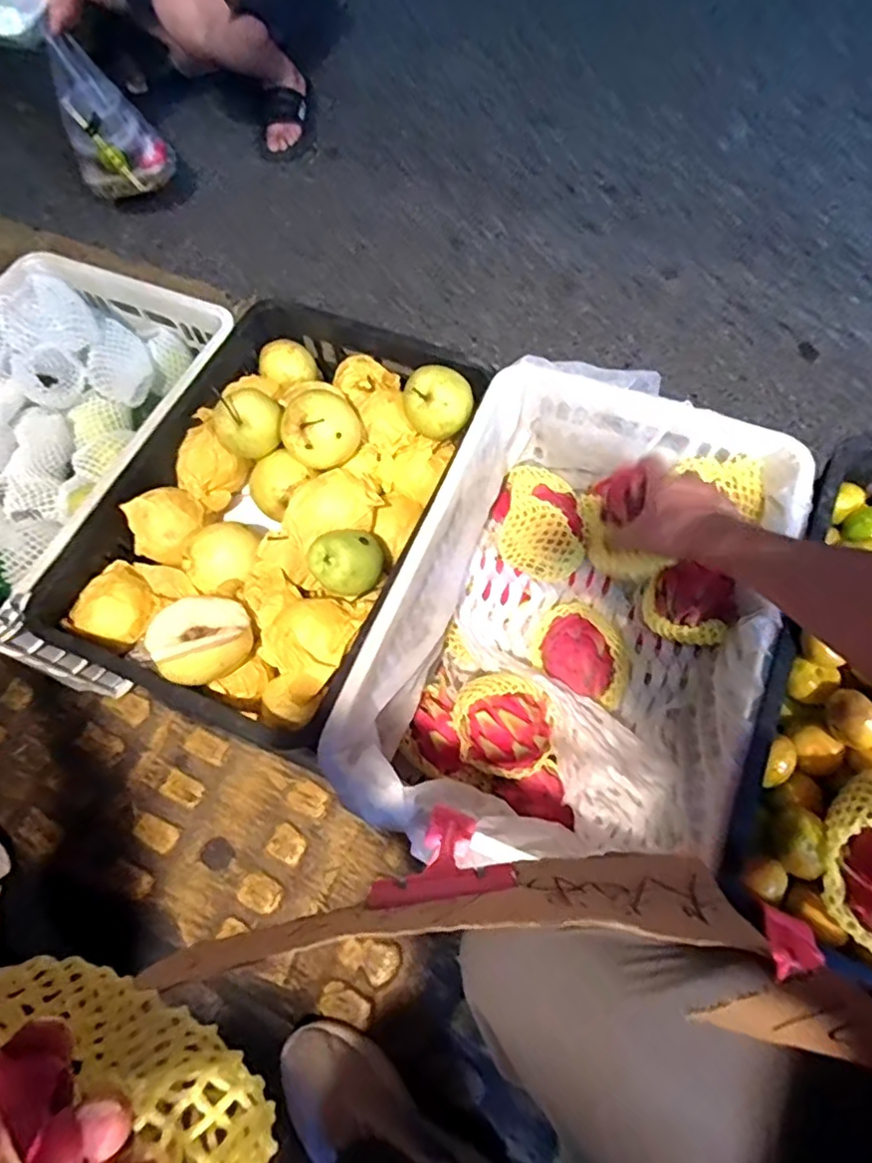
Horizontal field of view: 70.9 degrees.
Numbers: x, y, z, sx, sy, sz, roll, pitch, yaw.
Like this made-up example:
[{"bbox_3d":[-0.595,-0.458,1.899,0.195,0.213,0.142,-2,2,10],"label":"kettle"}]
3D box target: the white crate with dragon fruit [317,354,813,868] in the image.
[{"bbox_3d":[0.142,0.050,0.662,0.331,0.218,0.495,20,71,12],"label":"white crate with dragon fruit"}]

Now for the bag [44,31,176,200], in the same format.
[{"bbox_3d":[-0.655,-0.919,1.233,0.190,0.246,0.102,-27,68,-7],"label":"bag"}]

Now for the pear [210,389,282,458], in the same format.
[{"bbox_3d":[-0.205,-0.172,0.682,0.073,0.058,0.069,-2,68,4],"label":"pear"}]

